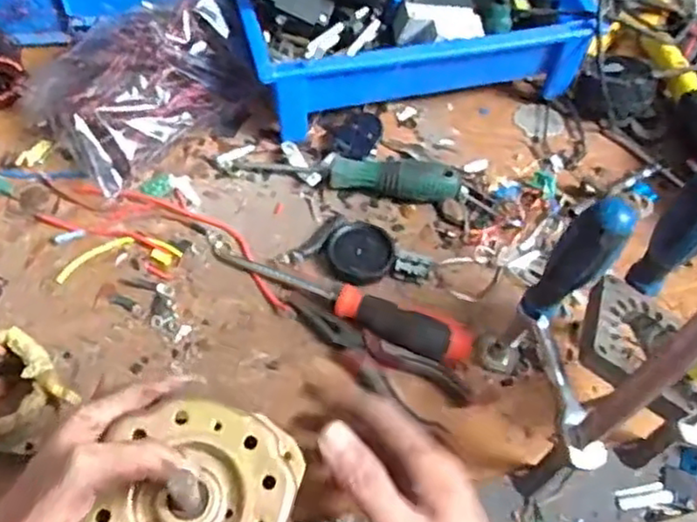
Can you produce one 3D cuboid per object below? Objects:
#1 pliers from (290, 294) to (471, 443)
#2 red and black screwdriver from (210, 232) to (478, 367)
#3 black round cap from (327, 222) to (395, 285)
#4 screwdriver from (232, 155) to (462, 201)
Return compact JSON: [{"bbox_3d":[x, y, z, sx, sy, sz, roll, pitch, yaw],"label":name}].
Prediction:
[{"bbox_3d":[0.015,0.073,0.491,0.147,0.017,0.045,27,57,15],"label":"pliers"},{"bbox_3d":[-0.014,0.027,0.514,0.220,0.029,0.025,23,56,12],"label":"red and black screwdriver"},{"bbox_3d":[0.009,-0.006,0.544,0.052,0.013,0.059,-5,55,-7],"label":"black round cap"},{"bbox_3d":[-0.003,-0.075,0.580,0.191,0.037,0.027,9,54,3],"label":"screwdriver"}]

